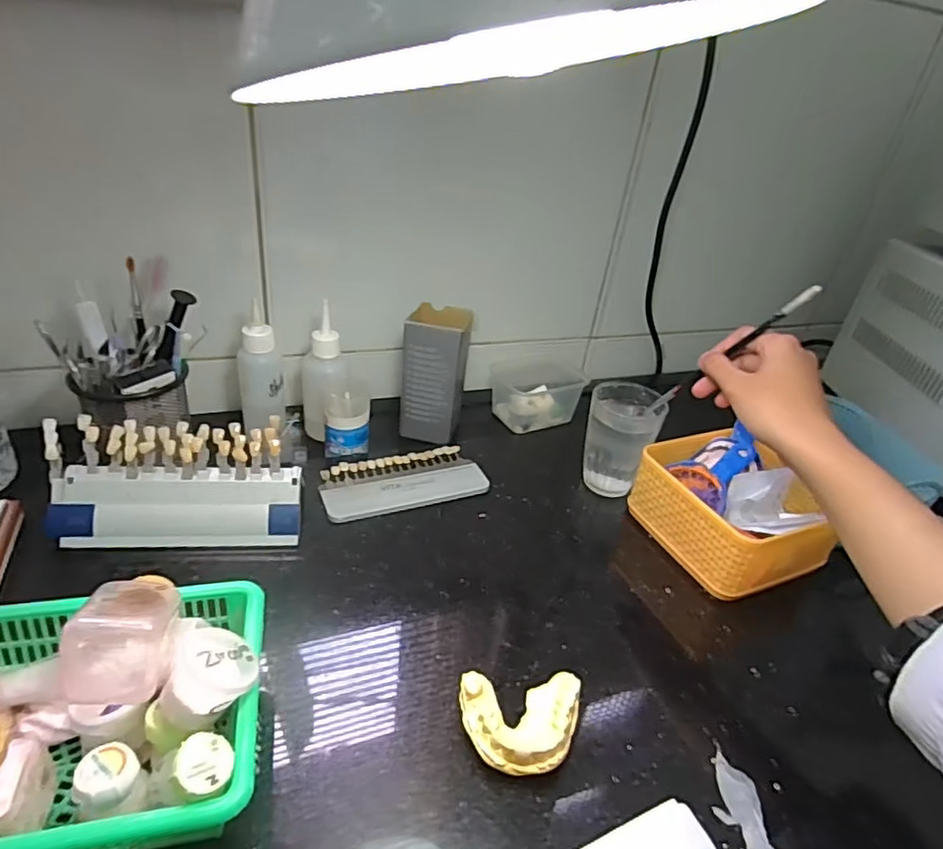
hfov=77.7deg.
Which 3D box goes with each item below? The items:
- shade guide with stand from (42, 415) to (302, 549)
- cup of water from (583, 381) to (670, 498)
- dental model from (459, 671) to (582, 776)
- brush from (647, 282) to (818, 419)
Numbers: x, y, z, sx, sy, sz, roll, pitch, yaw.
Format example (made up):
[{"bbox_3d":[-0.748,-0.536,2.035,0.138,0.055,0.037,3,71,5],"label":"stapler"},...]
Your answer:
[{"bbox_3d":[-0.222,0.047,0.445,0.176,0.076,0.058,1,33,-10],"label":"shade guide with stand"},{"bbox_3d":[0.139,0.016,0.557,0.064,0.095,0.066,5,32,-3],"label":"cup of water"},{"bbox_3d":[0.030,0.174,0.339,0.070,0.024,0.052,2,32,-8],"label":"dental model"},{"bbox_3d":[0.200,-0.053,0.471,0.010,0.179,0.008,-23,75,-38],"label":"brush"}]

